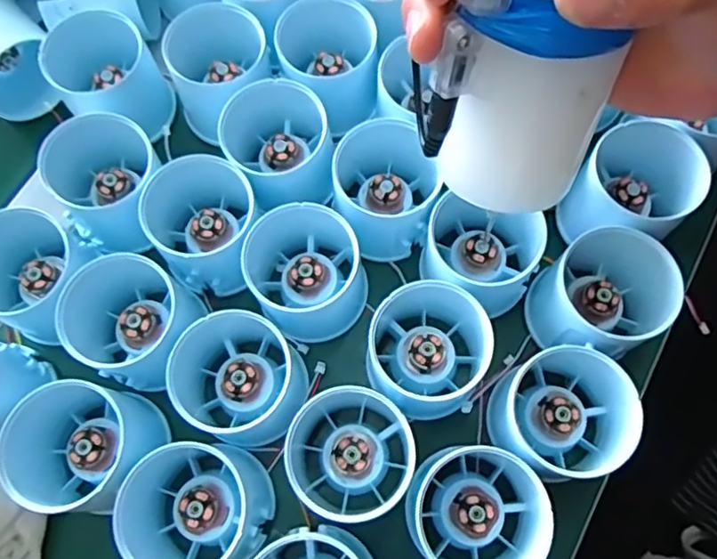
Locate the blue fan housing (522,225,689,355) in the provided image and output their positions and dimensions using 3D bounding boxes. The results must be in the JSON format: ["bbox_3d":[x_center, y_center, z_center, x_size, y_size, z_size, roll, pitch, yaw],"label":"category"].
[{"bbox_3d":[0.110,0.008,0.278,0.053,0.049,0.051,0,71,1],"label":"blue fan housing"}]

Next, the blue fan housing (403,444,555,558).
[{"bbox_3d":[0.049,0.095,0.251,0.052,0.047,0.055,0,71,1],"label":"blue fan housing"}]

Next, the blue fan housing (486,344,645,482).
[{"bbox_3d":[0.089,0.057,0.263,0.055,0.051,0.051,0,71,1],"label":"blue fan housing"}]

